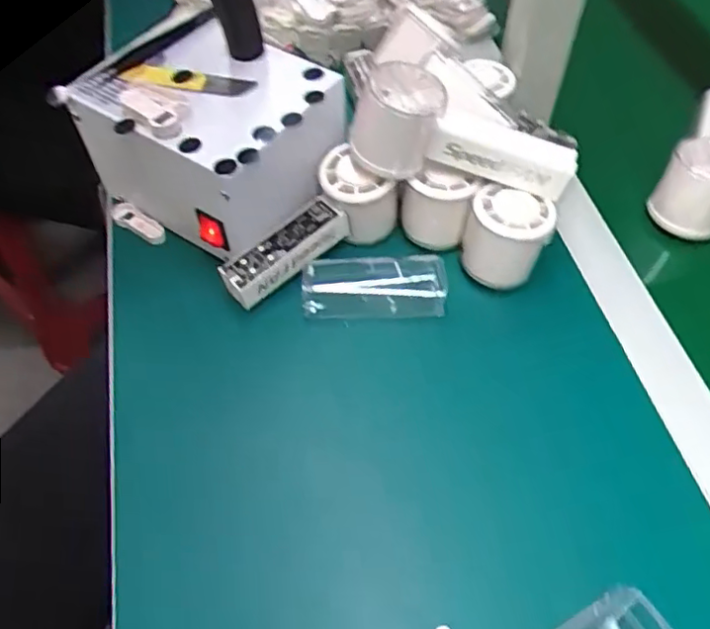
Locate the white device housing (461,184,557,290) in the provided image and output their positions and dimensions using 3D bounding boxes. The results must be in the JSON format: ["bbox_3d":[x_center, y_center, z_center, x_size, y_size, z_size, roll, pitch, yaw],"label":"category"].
[{"bbox_3d":[0.107,-0.051,0.457,0.057,0.065,0.048,16,57,12],"label":"white device housing"}]

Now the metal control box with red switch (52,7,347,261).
[{"bbox_3d":[-0.102,-0.135,0.484,0.166,0.090,0.126,33,61,21],"label":"metal control box with red switch"}]

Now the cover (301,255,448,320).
[{"bbox_3d":[0.014,-0.020,0.459,0.103,0.018,0.042,-1,55,0],"label":"cover"}]

